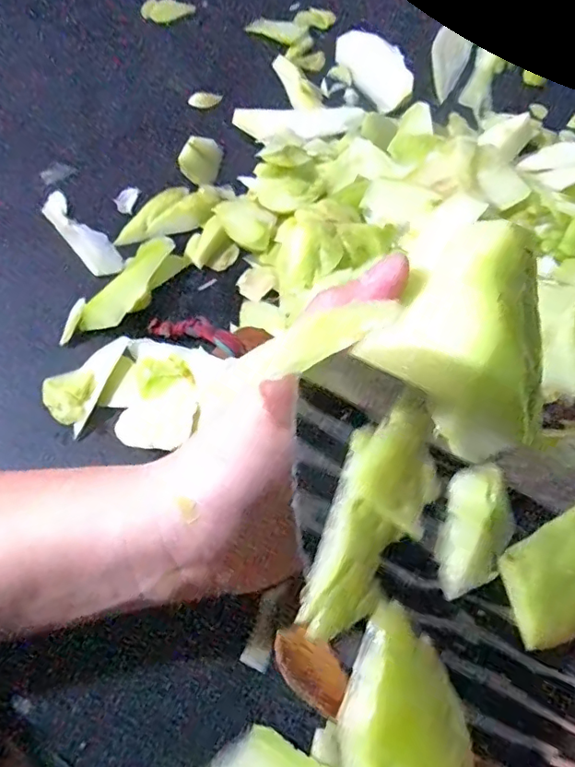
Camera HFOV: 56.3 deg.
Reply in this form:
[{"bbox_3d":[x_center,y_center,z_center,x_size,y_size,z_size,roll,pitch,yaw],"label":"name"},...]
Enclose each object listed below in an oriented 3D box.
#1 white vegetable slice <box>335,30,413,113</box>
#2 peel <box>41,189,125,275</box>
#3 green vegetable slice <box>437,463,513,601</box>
[{"bbox_3d":[0.073,-0.271,0.456,0.043,0.010,0.095,-30,68,5],"label":"white vegetable slice"},{"bbox_3d":[-0.137,-0.100,0.355,0.024,0.006,0.084,-35,66,-19],"label":"peel"},{"bbox_3d":[0.046,0.036,0.133,0.017,0.005,0.034,31,64,-5],"label":"green vegetable slice"}]

